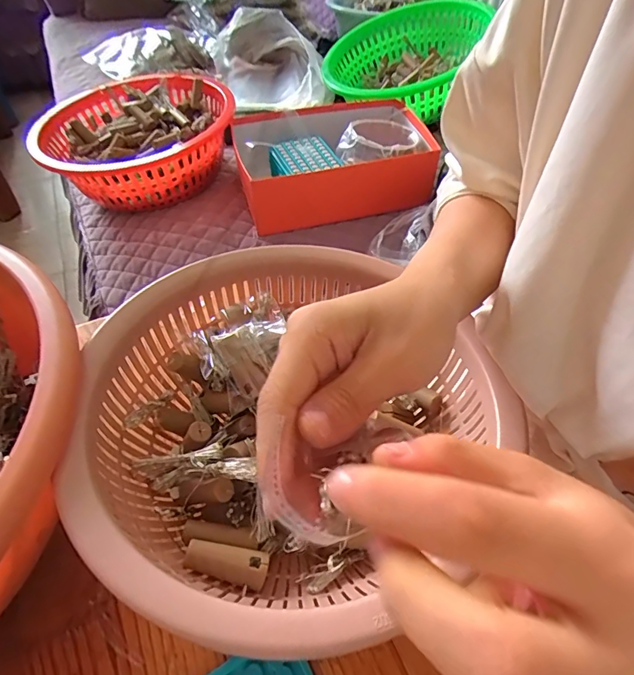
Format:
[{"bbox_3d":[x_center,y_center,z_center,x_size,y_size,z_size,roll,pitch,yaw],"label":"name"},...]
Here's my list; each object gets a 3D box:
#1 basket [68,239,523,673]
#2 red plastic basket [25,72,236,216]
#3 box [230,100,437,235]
[{"bbox_3d":[-0.020,0.057,0.338,0.258,0.130,0.296,30,56,24],"label":"basket"},{"bbox_3d":[-0.294,-0.324,0.763,0.306,0.111,0.278,-23,53,-17],"label":"red plastic basket"},{"bbox_3d":[0.021,-0.296,0.751,0.301,0.099,0.205,-16,51,-12],"label":"box"}]

